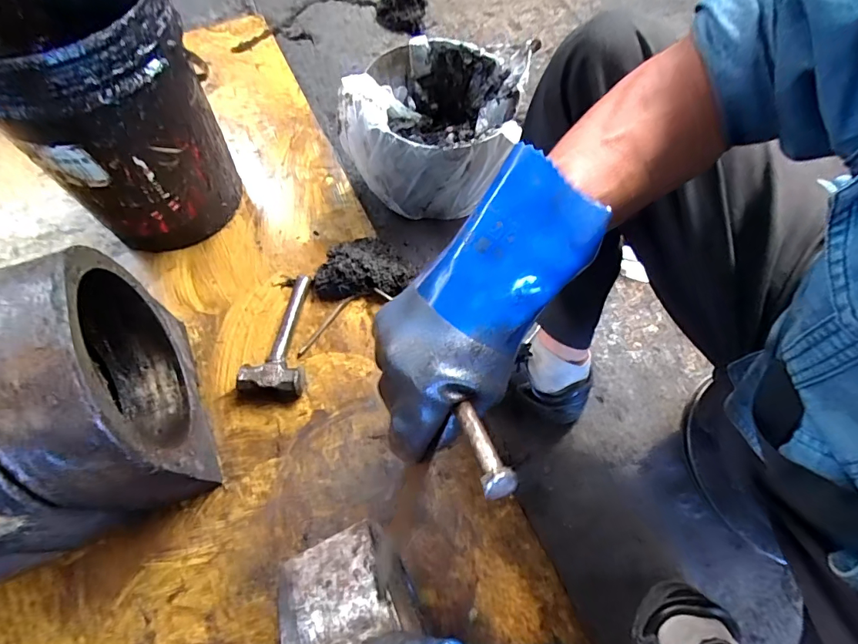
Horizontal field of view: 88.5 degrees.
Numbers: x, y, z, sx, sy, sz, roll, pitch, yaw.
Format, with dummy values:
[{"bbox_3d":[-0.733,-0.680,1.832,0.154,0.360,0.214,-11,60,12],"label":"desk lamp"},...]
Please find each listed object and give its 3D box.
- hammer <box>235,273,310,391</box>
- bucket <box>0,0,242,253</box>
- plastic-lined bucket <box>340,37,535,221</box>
[{"bbox_3d":[-0.248,0.014,0.742,0.096,0.046,0.212,2,64,-1],"label":"hammer"},{"bbox_3d":[-0.514,-0.339,0.728,0.286,0.373,0.311,-33,69,-16],"label":"bucket"},{"bbox_3d":[0.013,-0.379,0.862,0.296,0.209,0.302,1,64,-1],"label":"plastic-lined bucket"}]

